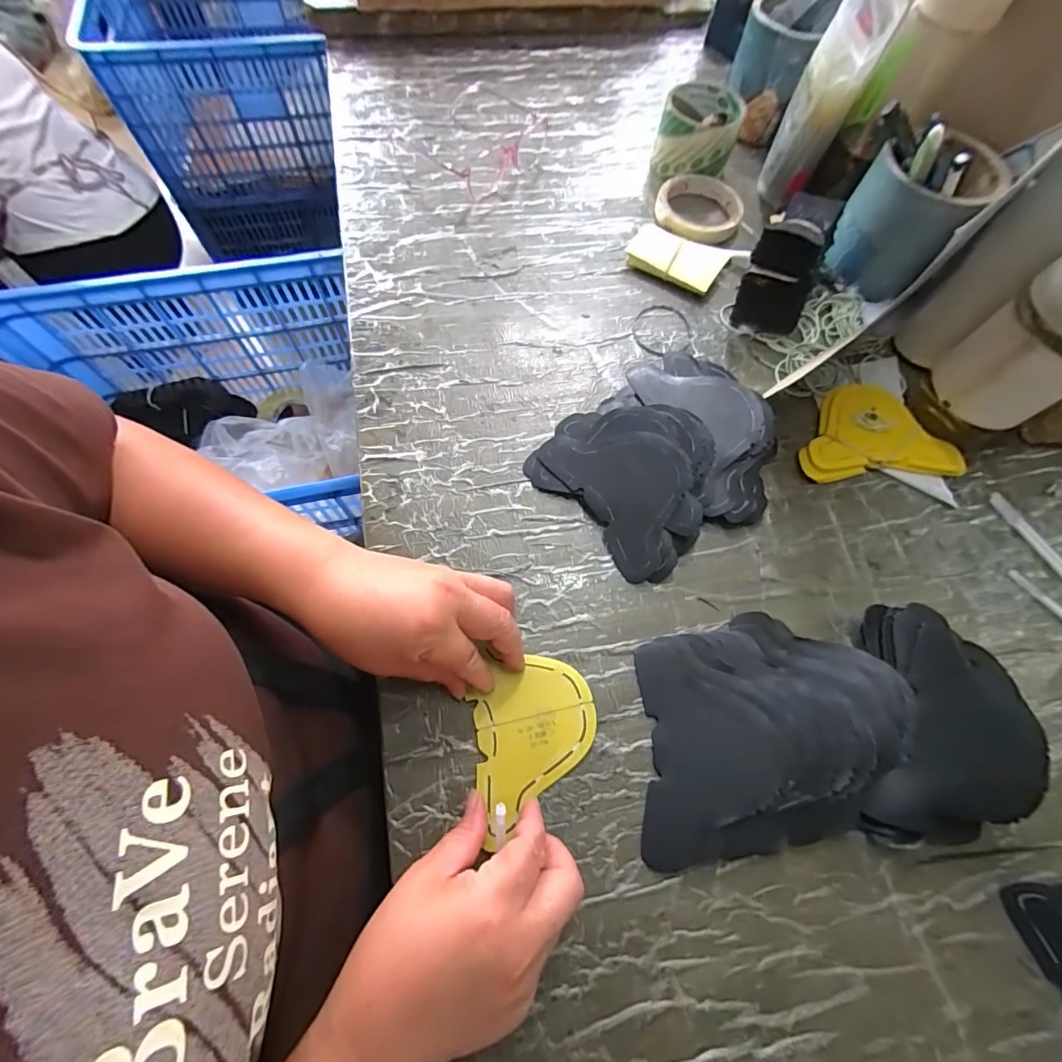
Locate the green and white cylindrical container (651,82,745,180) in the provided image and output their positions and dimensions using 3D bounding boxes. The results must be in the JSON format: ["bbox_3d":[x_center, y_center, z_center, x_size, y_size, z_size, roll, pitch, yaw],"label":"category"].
[{"bbox_3d":[0.187,-0.447,0.539,0.082,0.064,0.093,18,68,4],"label":"green and white cylindrical container"}]

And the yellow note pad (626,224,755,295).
[{"bbox_3d":[0.157,-0.282,0.490,0.111,0.019,0.069,22,68,6],"label":"yellow note pad"}]

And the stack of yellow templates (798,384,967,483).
[{"bbox_3d":[0.303,-0.089,0.423,0.136,0.015,0.090,-2,68,-4],"label":"stack of yellow templates"}]

